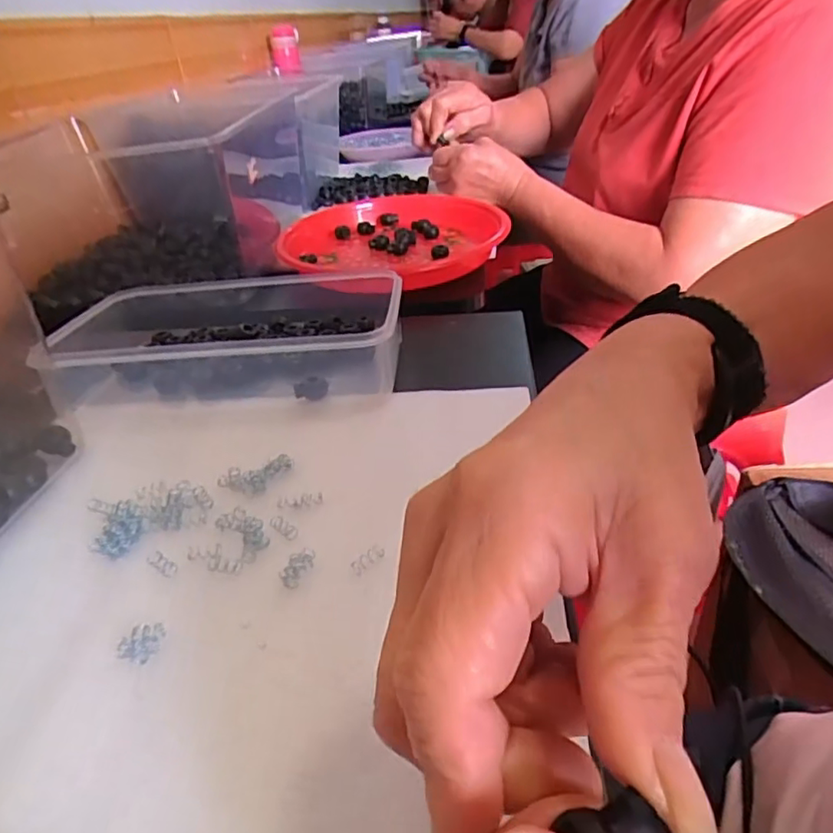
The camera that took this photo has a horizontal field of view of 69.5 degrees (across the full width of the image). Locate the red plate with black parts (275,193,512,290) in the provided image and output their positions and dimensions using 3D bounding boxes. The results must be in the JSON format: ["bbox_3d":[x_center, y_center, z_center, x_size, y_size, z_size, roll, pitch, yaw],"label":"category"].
[{"bbox_3d":[-0.023,-0.190,0.631,0.224,0.028,0.211,-2,34,1],"label":"red plate with black parts"}]

